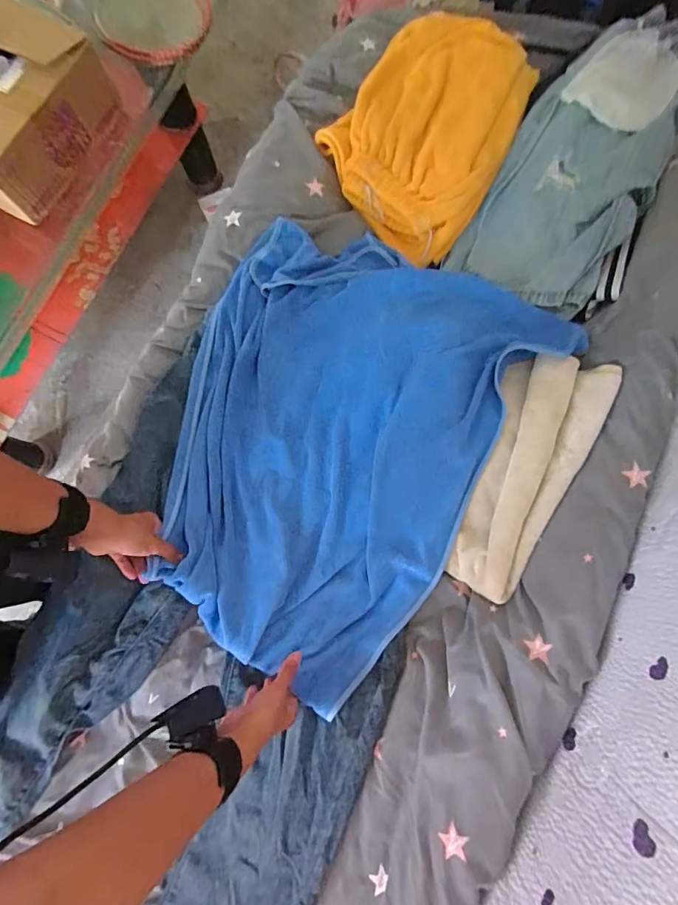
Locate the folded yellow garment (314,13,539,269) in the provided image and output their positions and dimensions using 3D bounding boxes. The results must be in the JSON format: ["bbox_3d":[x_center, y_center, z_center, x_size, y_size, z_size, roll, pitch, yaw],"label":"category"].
[{"bbox_3d":[0.143,-0.526,0.730,0.305,0.084,0.361,41,83,8],"label":"folded yellow garment"}]

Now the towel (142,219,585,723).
[{"bbox_3d":[-0.031,-0.023,0.641,0.455,0.074,0.607,30,81,7],"label":"towel"}]

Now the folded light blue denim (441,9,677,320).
[{"bbox_3d":[0.377,-0.452,0.683,0.211,0.047,0.497,30,90,20],"label":"folded light blue denim"}]

